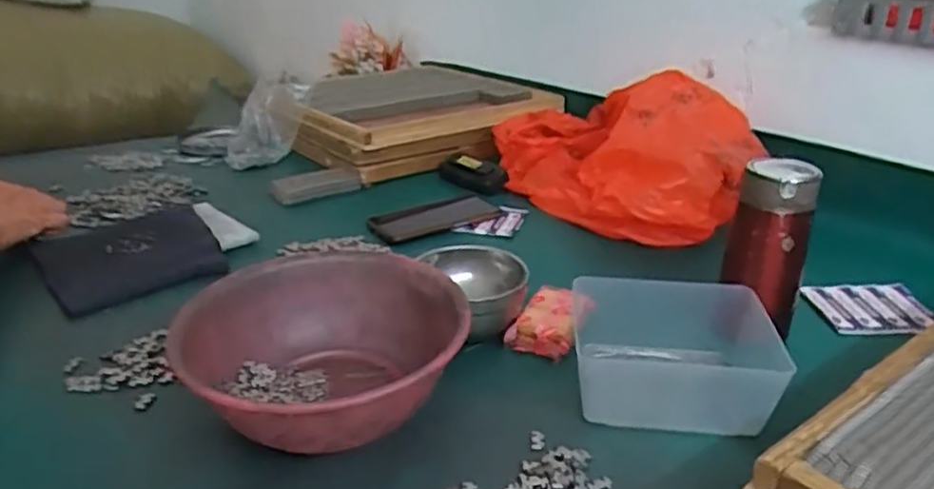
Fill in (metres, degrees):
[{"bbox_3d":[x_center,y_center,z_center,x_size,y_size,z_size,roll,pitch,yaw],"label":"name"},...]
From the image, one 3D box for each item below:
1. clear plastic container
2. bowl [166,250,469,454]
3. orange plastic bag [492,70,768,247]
[{"bbox_3d":[0.164,0.085,0.554,0.145,0.062,0.144,3,24,8],"label":"clear plastic container"},{"bbox_3d":[-0.105,0.091,0.517,0.202,0.089,0.206,-1,24,0],"label":"bowl"},{"bbox_3d":[0.195,-0.142,0.919,0.275,0.156,0.398,-3,24,-4],"label":"orange plastic bag"}]

